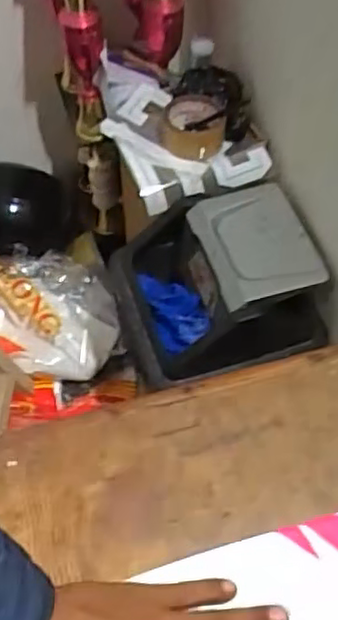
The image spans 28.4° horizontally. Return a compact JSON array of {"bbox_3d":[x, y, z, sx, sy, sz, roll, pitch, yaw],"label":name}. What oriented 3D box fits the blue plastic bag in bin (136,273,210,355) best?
[{"bbox_3d":[0.010,-0.002,0.988,0.074,0.049,0.134,-22,60,-16],"label":"blue plastic bag in bin"}]

